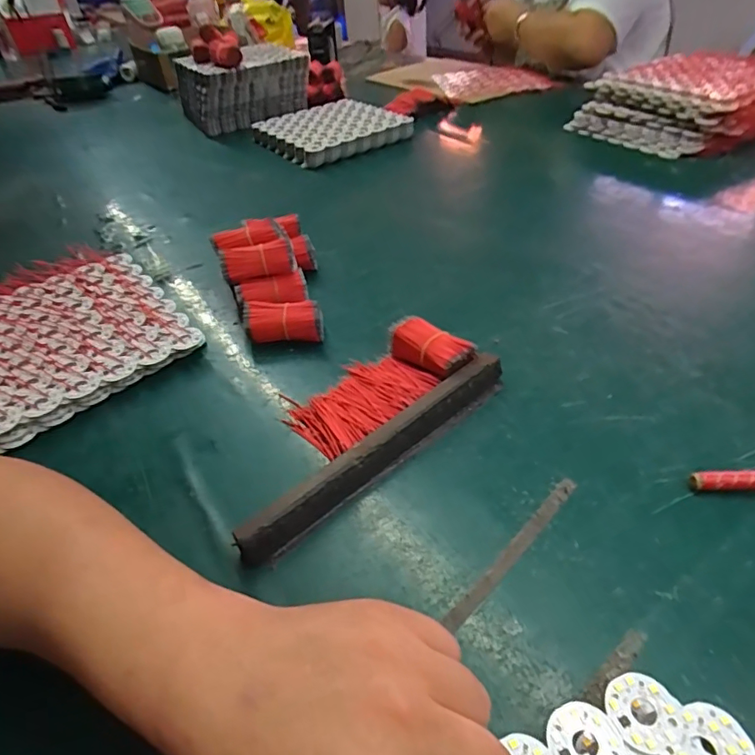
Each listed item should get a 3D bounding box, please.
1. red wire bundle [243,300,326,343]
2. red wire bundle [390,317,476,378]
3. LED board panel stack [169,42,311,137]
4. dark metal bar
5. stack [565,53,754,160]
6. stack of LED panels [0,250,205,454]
[{"bbox_3d":[-0.085,-0.050,0.478,0.071,0.033,0.027,-1,41,5],"label":"red wire bundle"},{"bbox_3d":[0.044,-0.021,0.431,0.031,0.037,0.067,-33,48,-29],"label":"red wire bundle"},{"bbox_3d":[-0.274,-0.594,1.058,0.236,0.113,0.235,-21,43,-18],"label":"LED board panel stack"},{"bbox_3d":[0.008,0.049,0.364,0.235,0.024,0.024,-32,47,-28],"label":"dark metal bar"},{"bbox_3d":[0.491,-0.438,0.826,0.249,0.085,0.242,-23,45,-19],"label":"stack"},{"bbox_3d":[-0.314,-0.039,0.493,0.217,0.031,0.242,-30,46,-27],"label":"stack of LED panels"}]

